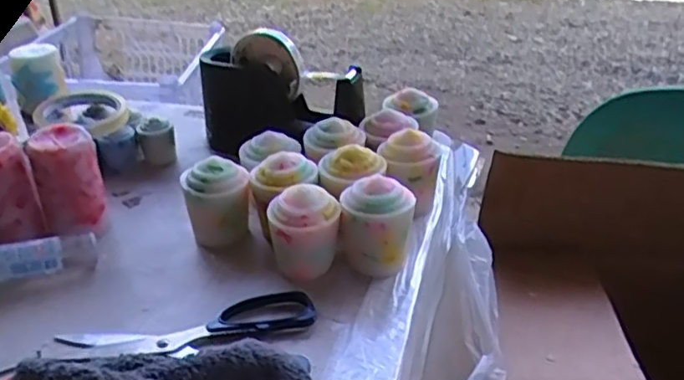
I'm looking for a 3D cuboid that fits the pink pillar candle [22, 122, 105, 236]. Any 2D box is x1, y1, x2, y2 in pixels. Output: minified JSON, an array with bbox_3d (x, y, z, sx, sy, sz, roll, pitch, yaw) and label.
[{"bbox_3d":[-0.235,-0.003,0.540,0.052,0.094,0.050,-14,33,-23],"label":"pink pillar candle"}]

